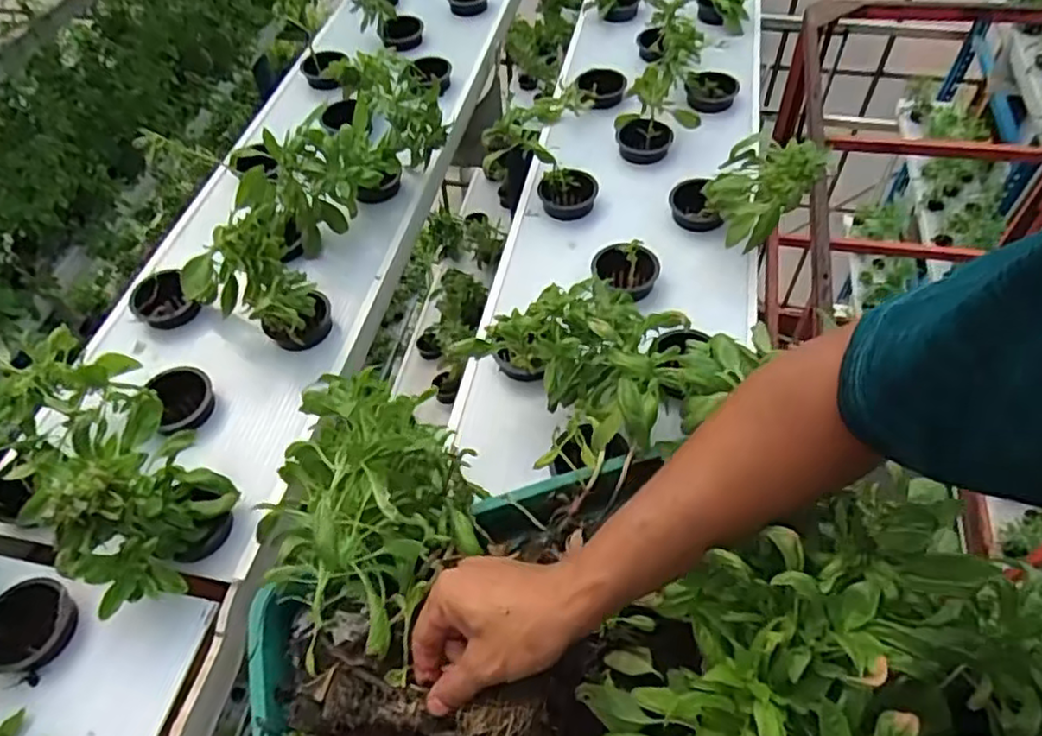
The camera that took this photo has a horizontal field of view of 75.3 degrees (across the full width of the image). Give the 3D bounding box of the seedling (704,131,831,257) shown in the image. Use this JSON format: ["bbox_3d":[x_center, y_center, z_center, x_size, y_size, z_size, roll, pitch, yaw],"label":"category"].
[{"bbox_3d":[0.267,-0.194,0.752,0.120,0.106,0.122,14,56,13],"label":"seedling"}]

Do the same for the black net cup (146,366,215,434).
[{"bbox_3d":[-0.364,0.035,0.725,0.077,0.048,0.070,-1,54,2],"label":"black net cup"}]

